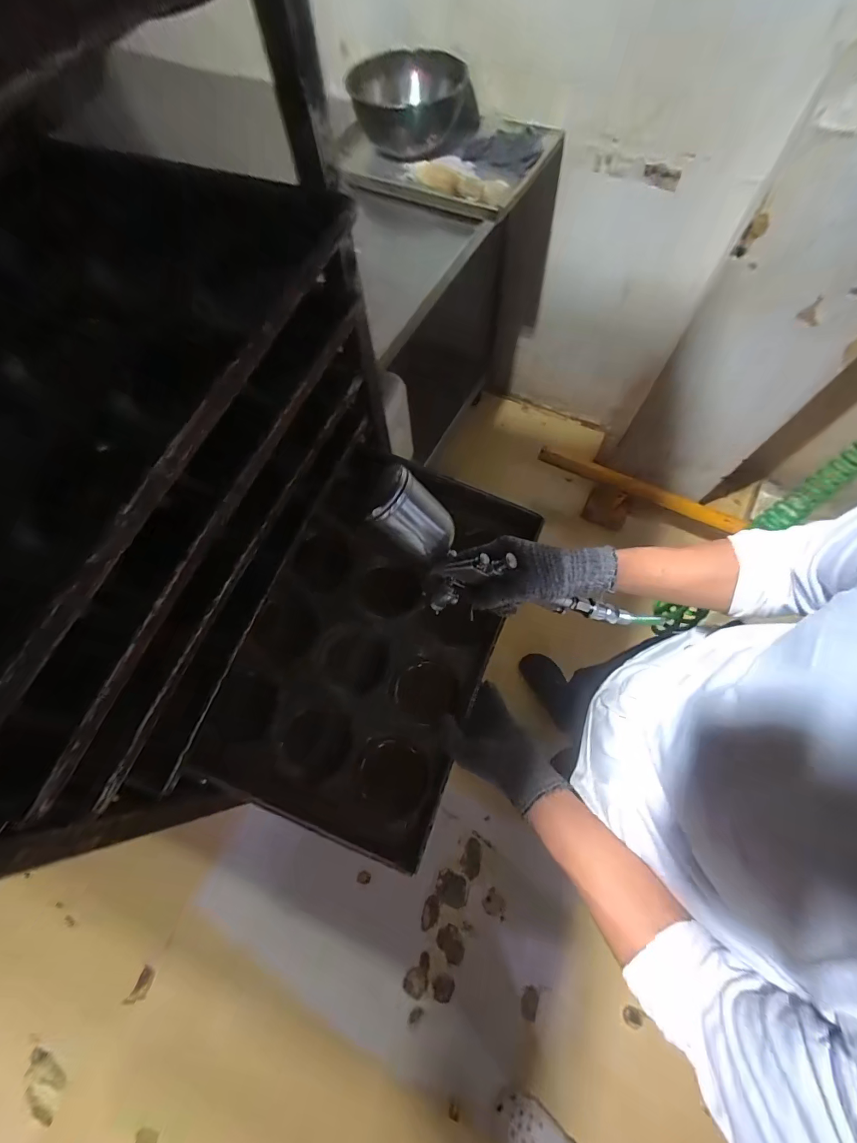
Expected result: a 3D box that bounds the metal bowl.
[{"bbox_3d":[-0.029,-1.237,1.072,0.324,0.132,0.336,-1,68,2],"label":"metal bowl"}]

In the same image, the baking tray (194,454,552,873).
[{"bbox_3d":[-0.068,0.079,0.593,0.319,0.036,0.525,24,74,-1],"label":"baking tray"}]

